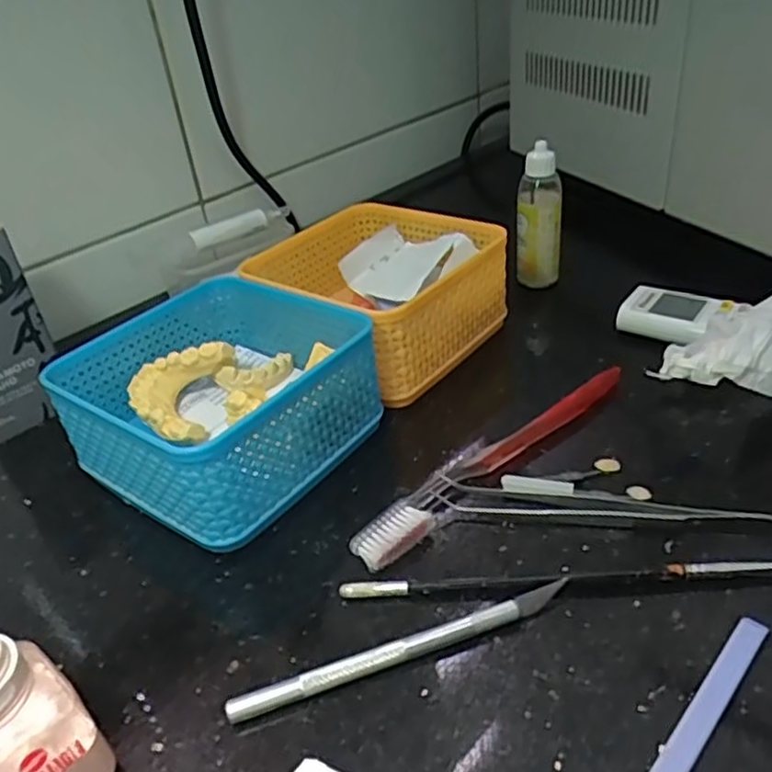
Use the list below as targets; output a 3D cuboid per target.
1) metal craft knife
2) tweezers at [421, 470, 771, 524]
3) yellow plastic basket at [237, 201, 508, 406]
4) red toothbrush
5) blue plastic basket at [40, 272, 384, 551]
[{"bbox_3d":[0.008,0.100,0.266,0.137,0.009,0.010,-15,36,-12],"label":"metal craft knife"},{"bbox_3d":[0.092,0.053,0.316,0.146,0.008,0.016,2,36,13],"label":"tweezers"},{"bbox_3d":[-0.007,-0.063,0.452,0.134,0.057,0.129,22,44,34],"label":"yellow plastic basket"},{"bbox_3d":[0.056,0.034,0.350,0.183,0.012,0.024,-30,41,-30],"label":"red toothbrush"},{"bbox_3d":[-0.088,0.005,0.370,0.130,0.064,0.129,20,43,32],"label":"blue plastic basket"}]

